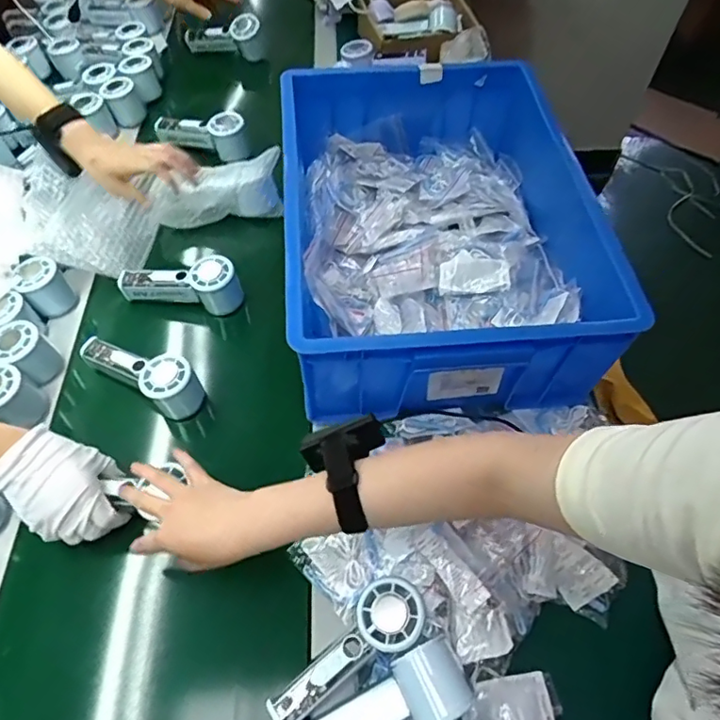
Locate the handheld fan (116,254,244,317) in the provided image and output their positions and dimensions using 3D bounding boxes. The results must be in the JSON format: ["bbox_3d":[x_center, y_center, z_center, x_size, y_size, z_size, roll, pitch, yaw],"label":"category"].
[{"bbox_3d":[-0.236,-0.097,0.701,0.159,0.057,0.052,-2,57,-2],"label":"handheld fan"}]

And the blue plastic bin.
[{"bbox_3d":[0.087,-0.162,0.674,0.348,0.155,0.449,-4,57,-3],"label":"blue plastic bin"}]

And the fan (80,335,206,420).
[{"bbox_3d":[-0.261,0.010,0.636,0.151,0.067,0.051,28,61,17],"label":"fan"}]

